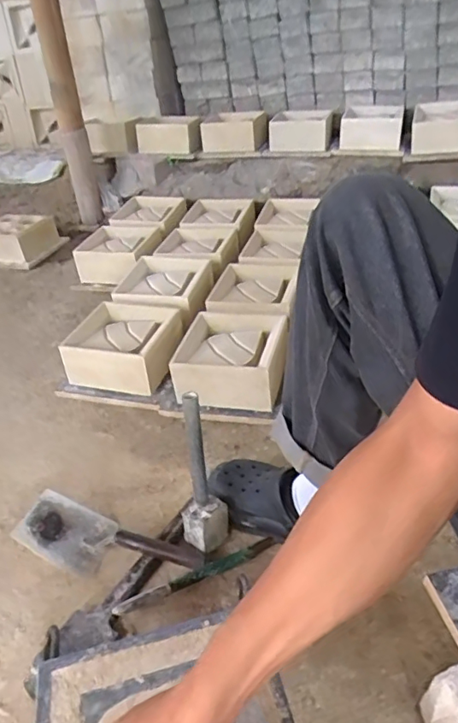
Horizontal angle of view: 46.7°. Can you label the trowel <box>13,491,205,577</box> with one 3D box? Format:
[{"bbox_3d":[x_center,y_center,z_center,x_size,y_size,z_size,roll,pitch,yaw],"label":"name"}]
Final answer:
[{"bbox_3d":[-0.179,0.276,0.799,0.279,0.066,0.103,10,37,18],"label":"trowel"}]

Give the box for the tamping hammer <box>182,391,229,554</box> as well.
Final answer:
[{"bbox_3d":[-0.039,0.172,0.746,0.064,0.274,0.064,-7,35,-5],"label":"tamping hammer"}]

